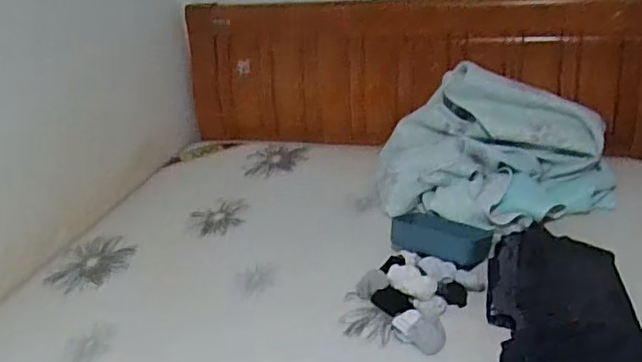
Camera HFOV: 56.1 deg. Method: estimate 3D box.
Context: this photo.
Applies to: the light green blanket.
[{"bbox_3d":[0.516,-0.107,1.870,0.724,0.290,0.484,5,29,21],"label":"light green blanket"}]

